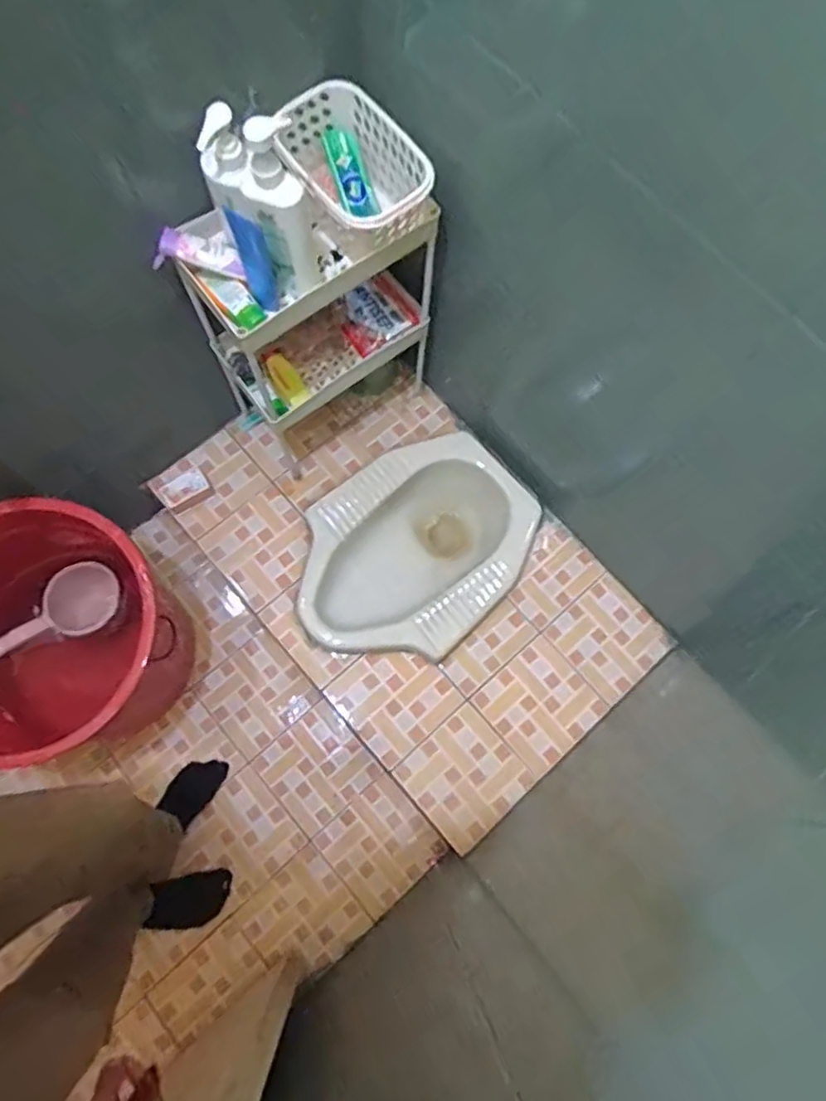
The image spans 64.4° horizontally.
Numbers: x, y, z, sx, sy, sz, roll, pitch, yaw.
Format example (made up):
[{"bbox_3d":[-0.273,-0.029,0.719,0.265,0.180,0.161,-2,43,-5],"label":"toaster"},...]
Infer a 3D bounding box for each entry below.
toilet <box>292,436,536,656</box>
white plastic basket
[{"bbox_3d":[-0.005,0.013,1.366,0.507,0.183,0.384,-43,81,-13],"label":"toilet"},{"bbox_3d":[-0.080,-0.515,0.909,0.152,0.100,0.216,-39,80,-12],"label":"white plastic basket"}]

